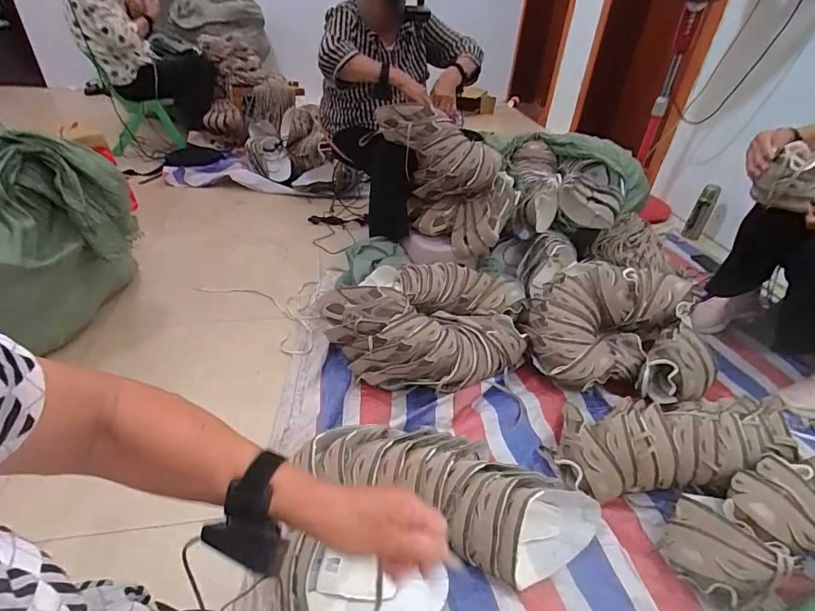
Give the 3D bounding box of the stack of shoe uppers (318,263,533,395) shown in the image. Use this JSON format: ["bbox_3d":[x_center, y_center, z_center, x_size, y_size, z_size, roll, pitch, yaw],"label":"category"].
[{"bbox_3d":[0.045,0.046,1.159,0.518,0.183,0.366,-1,37,-7],"label":"stack of shoe uppers"}]

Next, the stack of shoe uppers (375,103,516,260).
[{"bbox_3d":[0.110,-0.366,1.309,0.381,0.385,0.178,24,41,25],"label":"stack of shoe uppers"}]

